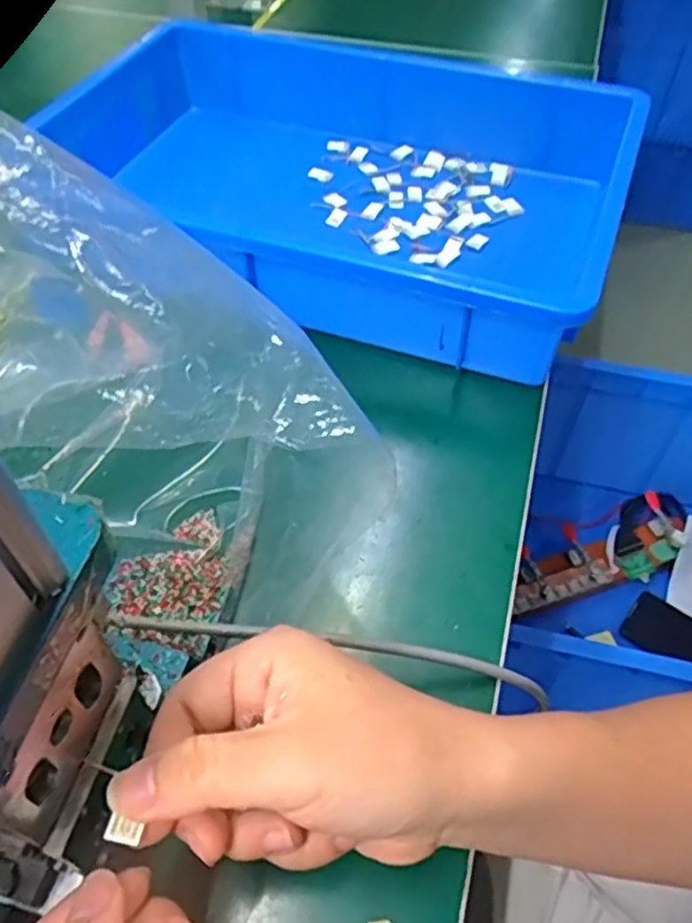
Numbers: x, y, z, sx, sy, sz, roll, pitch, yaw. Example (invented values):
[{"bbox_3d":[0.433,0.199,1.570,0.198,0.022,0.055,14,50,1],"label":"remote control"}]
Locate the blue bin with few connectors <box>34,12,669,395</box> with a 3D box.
[{"bbox_3d":[-0.008,-0.227,0.564,0.445,0.087,0.292,21,54,16],"label":"blue bin with few connectors"}]

